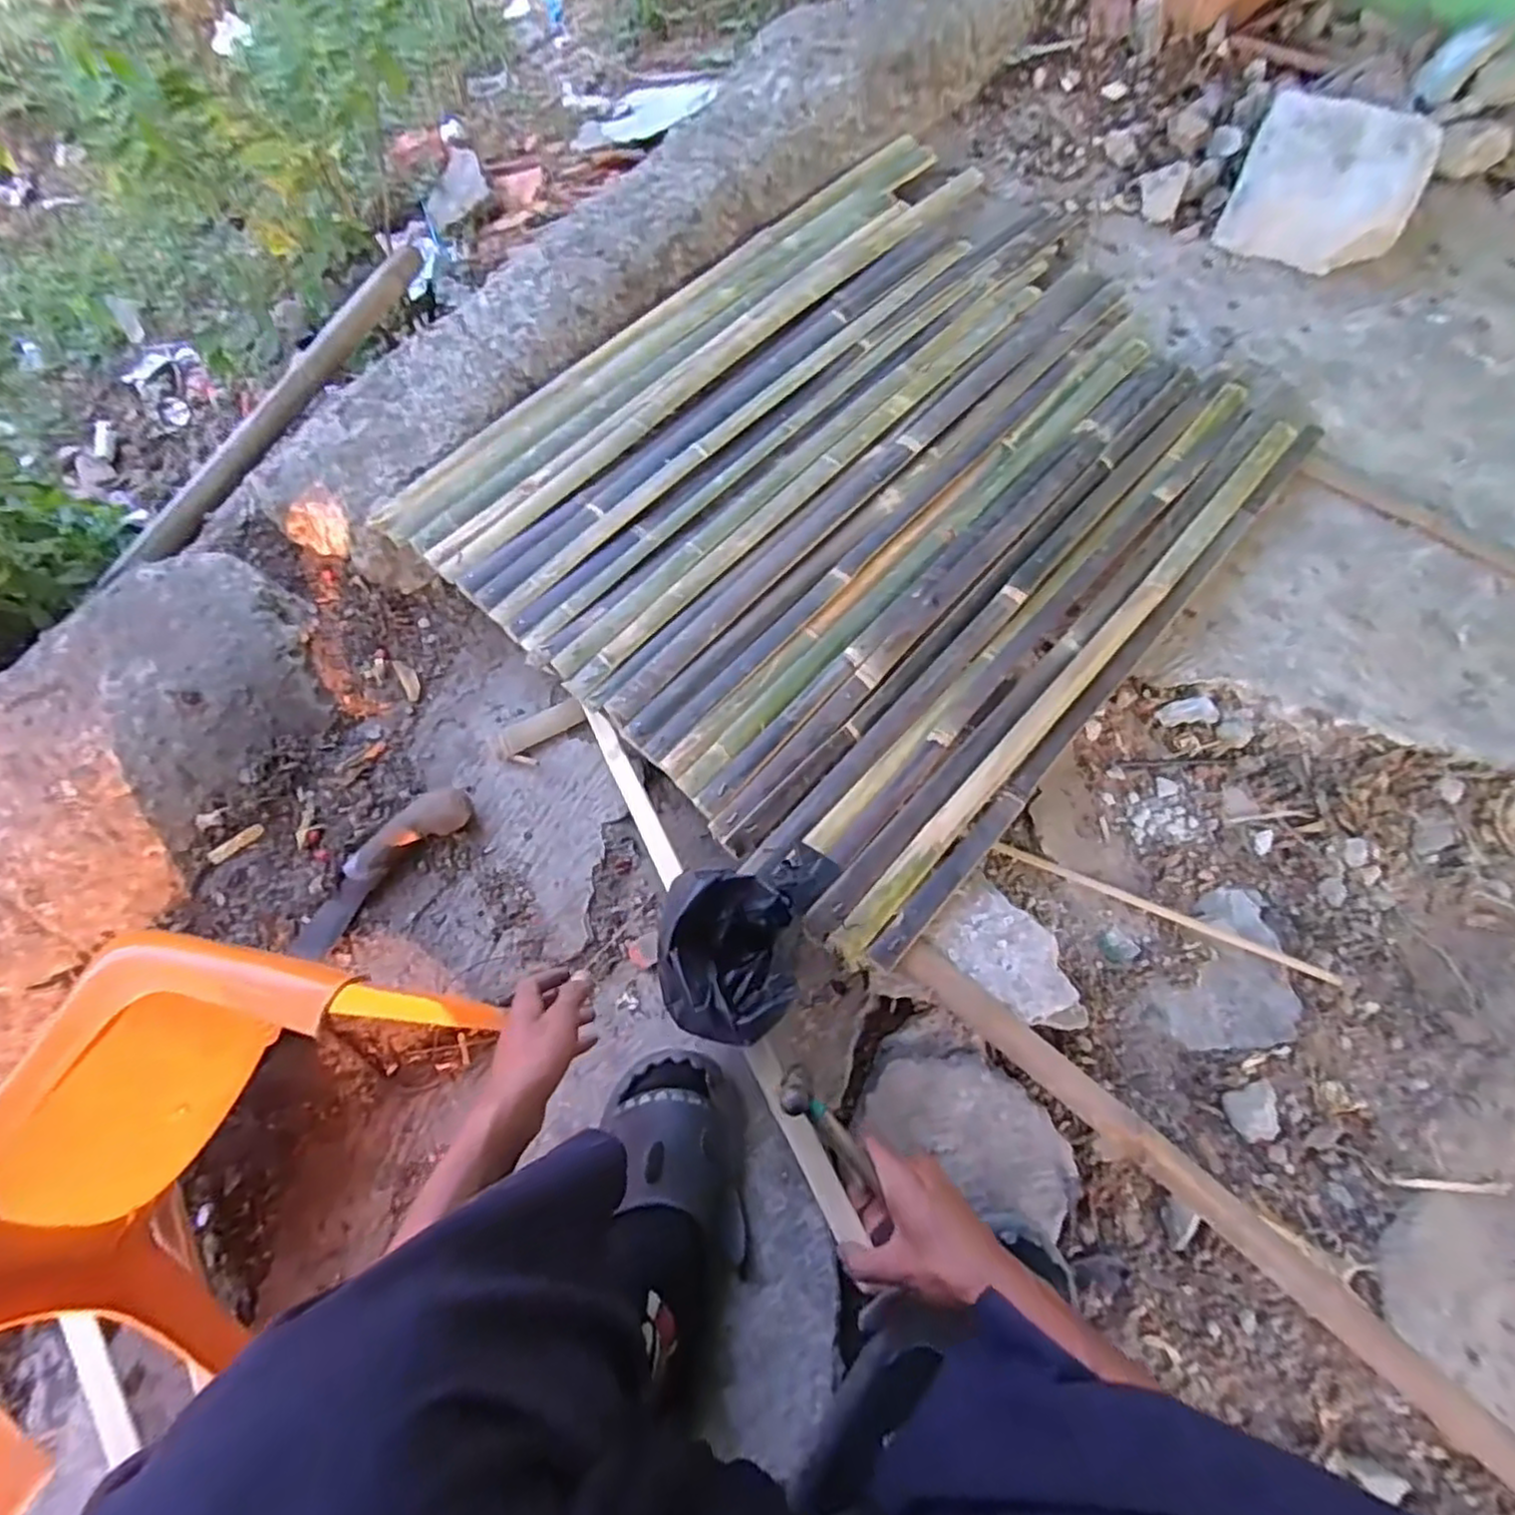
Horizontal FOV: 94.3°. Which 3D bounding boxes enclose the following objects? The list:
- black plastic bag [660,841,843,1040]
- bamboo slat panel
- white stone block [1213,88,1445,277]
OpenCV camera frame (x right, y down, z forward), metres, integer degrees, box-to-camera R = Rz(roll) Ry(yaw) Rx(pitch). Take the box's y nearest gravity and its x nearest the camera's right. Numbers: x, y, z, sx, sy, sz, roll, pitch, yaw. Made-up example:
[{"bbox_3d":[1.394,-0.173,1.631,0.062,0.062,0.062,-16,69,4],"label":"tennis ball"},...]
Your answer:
[{"bbox_3d":[-0.023,0.156,0.620,0.129,0.120,0.163,17,75,7],"label":"black plastic bag"},{"bbox_3d":[0.172,-0.384,0.882,0.828,0.074,1.000,42,77,11],"label":"bamboo slat panel"},{"bbox_3d":[0.802,-0.804,0.986,0.228,0.115,0.180,26,74,7],"label":"white stone block"}]

